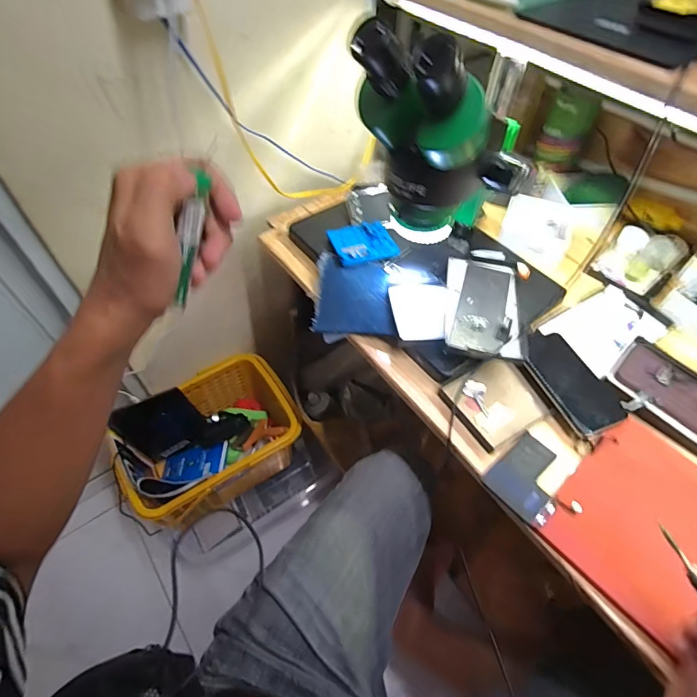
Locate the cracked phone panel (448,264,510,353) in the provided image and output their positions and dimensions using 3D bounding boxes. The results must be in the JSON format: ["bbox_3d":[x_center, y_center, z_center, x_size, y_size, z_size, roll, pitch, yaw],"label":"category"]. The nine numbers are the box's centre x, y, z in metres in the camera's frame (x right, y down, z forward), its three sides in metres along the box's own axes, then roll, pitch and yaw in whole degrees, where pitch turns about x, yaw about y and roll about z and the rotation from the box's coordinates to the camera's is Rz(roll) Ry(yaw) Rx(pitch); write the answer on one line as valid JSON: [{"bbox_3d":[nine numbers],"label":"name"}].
[{"bbox_3d":[0.184,-0.055,0.572,0.070,0.010,0.160,16,56,12],"label":"cracked phone panel"}]

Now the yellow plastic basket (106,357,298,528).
[{"bbox_3d":[-0.303,0.214,0.970,0.364,0.189,0.259,-31,59,-21],"label":"yellow plastic basket"}]

